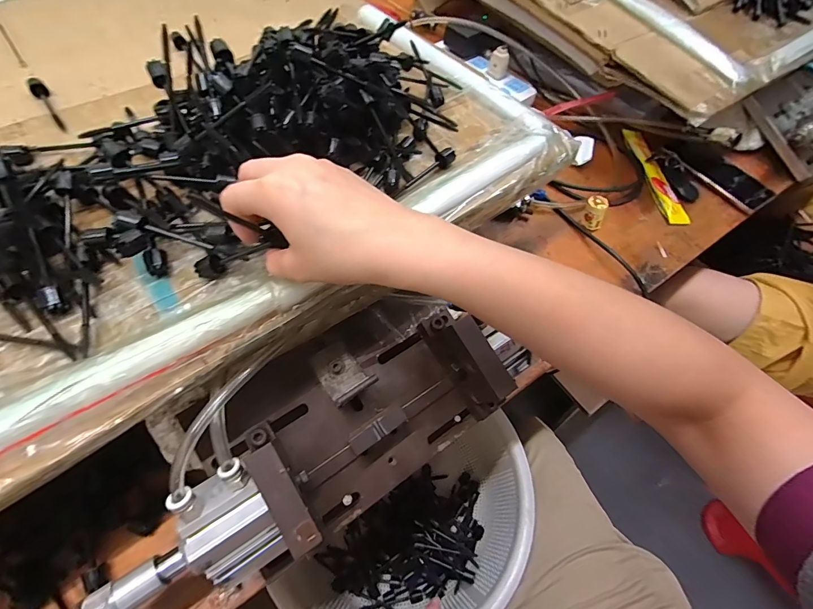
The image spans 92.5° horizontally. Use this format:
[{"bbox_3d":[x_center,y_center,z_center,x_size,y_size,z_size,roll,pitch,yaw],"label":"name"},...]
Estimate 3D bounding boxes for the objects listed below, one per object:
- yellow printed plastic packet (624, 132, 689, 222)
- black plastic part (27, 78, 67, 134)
[{"bbox_3d":[0.379,-0.203,0.592,0.030,0.010,0.203,0,58,-5],"label":"yellow printed plastic packet"},{"bbox_3d":[-0.340,-0.192,0.373,0.014,0.011,0.091,-37,67,-23],"label":"black plastic part"}]

